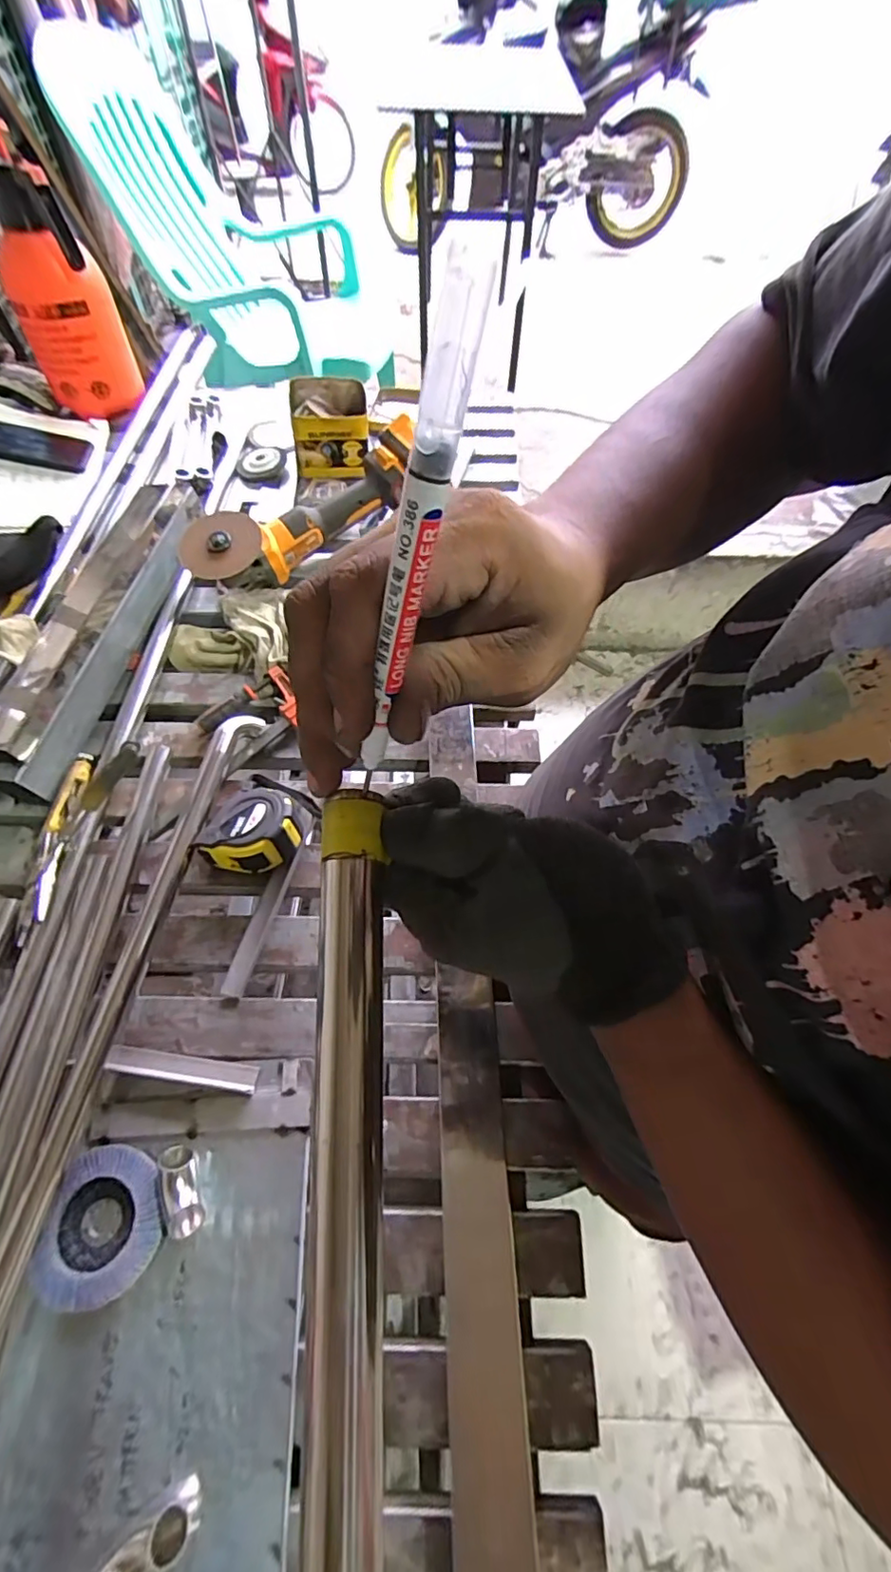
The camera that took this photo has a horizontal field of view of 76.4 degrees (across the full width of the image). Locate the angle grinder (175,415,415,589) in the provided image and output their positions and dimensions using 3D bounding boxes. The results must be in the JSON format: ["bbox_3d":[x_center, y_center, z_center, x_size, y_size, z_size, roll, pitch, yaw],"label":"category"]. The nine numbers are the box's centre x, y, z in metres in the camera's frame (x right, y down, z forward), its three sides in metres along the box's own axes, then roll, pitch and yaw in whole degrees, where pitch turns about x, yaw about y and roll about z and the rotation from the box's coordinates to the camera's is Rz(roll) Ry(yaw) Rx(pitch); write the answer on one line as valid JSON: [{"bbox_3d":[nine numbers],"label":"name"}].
[{"bbox_3d":[-0.188,-0.367,0.758,0.348,0.109,0.087,-33,65,-18],"label":"angle grinder"}]

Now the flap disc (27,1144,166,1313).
[{"bbox_3d":[-0.250,0.322,0.415,0.083,0.010,0.094,5,60,3],"label":"flap disc"}]

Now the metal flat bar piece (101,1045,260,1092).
[{"bbox_3d":[-0.219,0.235,0.473,0.123,0.009,0.019,7,60,4],"label":"metal flat bar piece"}]

